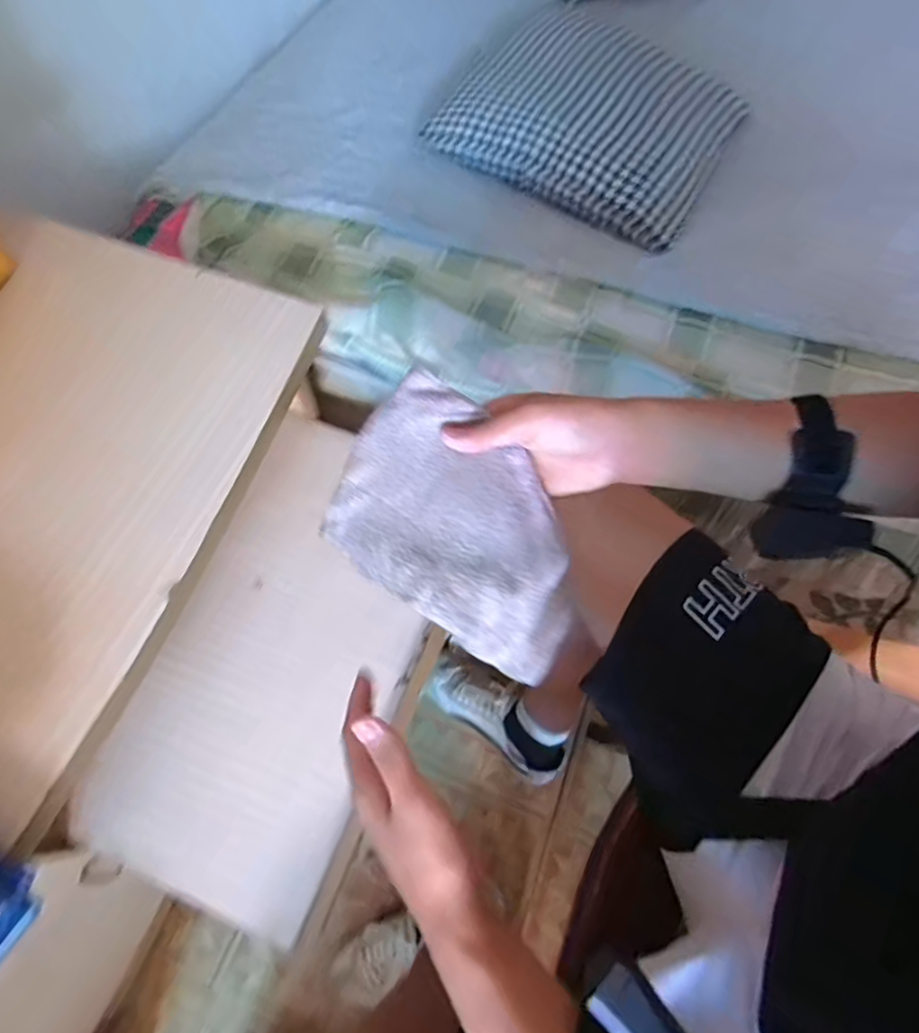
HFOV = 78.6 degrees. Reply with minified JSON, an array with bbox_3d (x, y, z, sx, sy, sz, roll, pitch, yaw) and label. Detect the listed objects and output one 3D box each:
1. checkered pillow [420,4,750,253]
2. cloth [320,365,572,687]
[{"bbox_3d":[0.194,-0.579,0.809,0.387,0.092,0.327,31,68,13],"label":"checkered pillow"},{"bbox_3d":[0.007,0.008,0.389,0.185,0.079,0.125,34,69,14],"label":"cloth"}]

